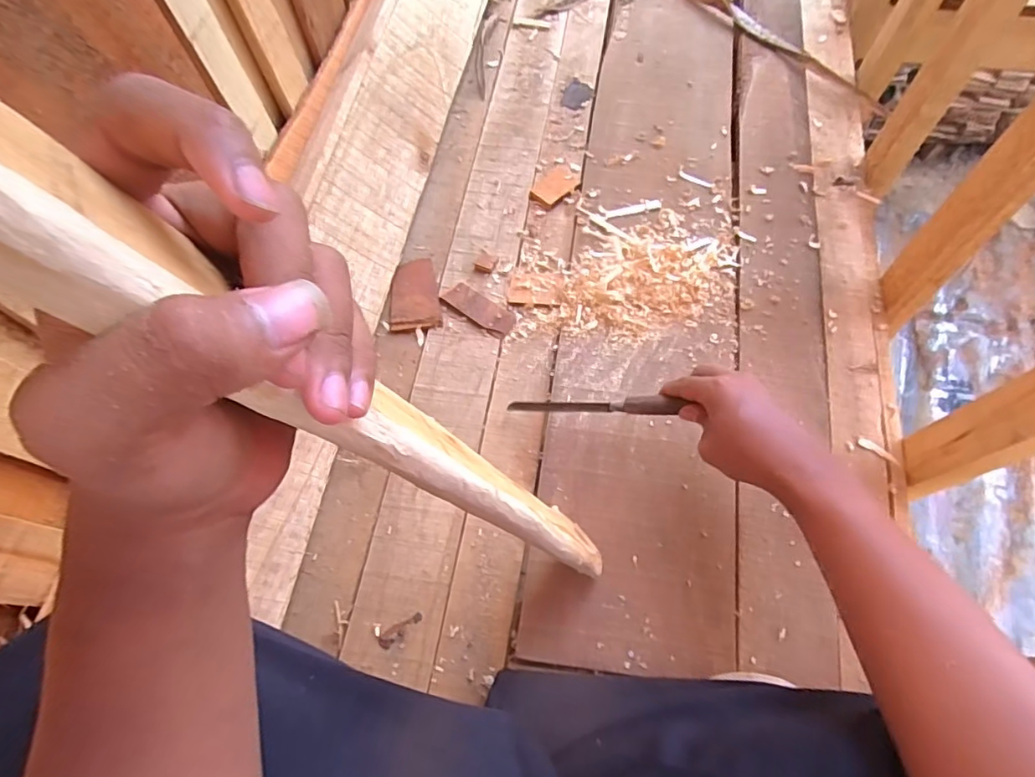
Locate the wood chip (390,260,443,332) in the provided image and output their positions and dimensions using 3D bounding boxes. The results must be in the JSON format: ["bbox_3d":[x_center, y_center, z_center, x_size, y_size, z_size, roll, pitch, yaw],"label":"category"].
[{"bbox_3d":[-0.120,-0.113,0.655,0.058,0.011,0.095,-4,65,0],"label":"wood chip"}]

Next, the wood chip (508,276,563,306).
[{"bbox_3d":[0.022,-0.117,0.654,0.063,0.007,0.039,6,66,5],"label":"wood chip"}]

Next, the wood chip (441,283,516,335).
[{"bbox_3d":[-0.045,-0.093,0.643,0.087,0.010,0.032,29,69,14],"label":"wood chip"}]

